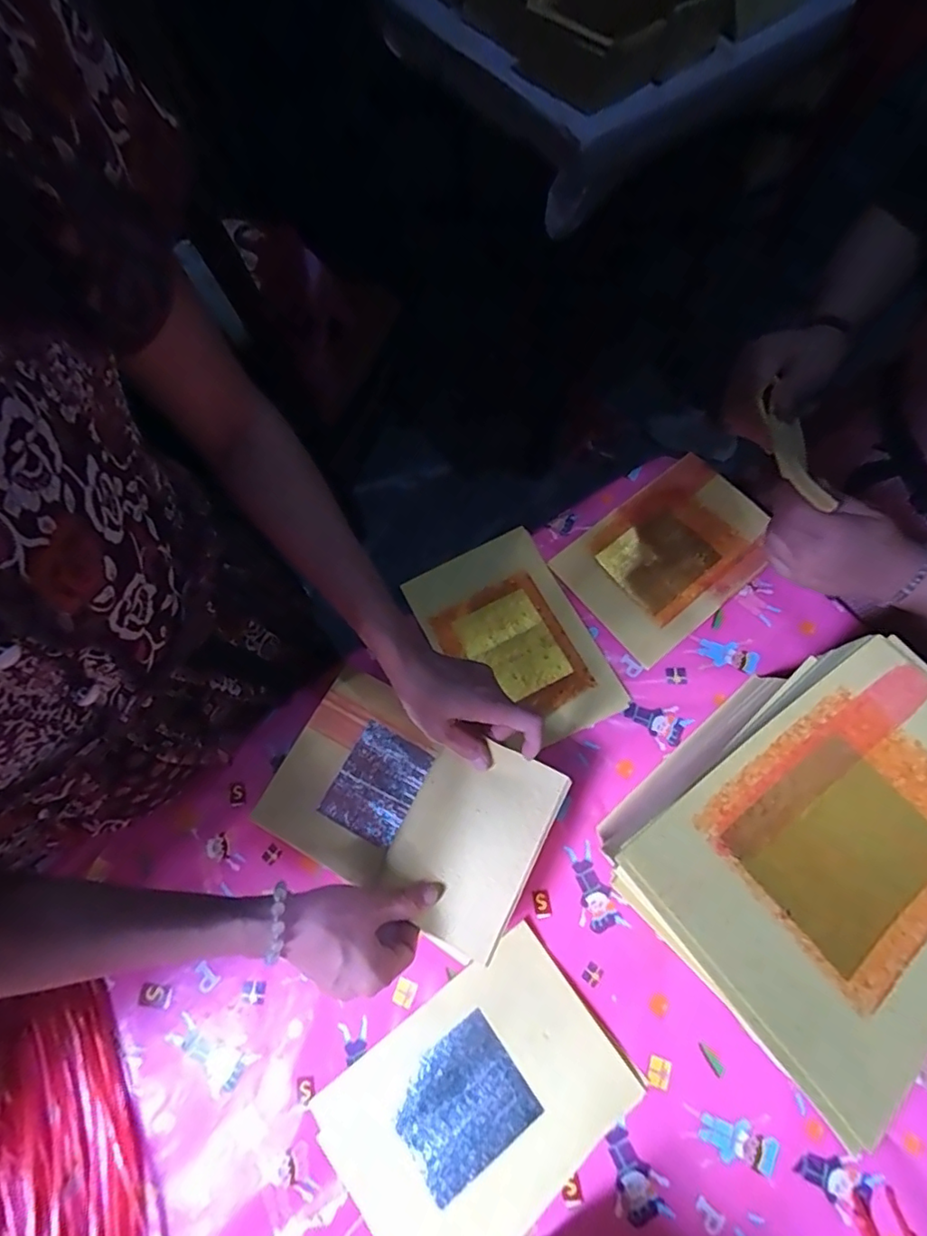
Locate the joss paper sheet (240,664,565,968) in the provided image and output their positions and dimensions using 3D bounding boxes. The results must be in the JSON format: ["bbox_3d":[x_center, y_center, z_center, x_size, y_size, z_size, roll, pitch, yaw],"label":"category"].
[{"bbox_3d":[-0.047,0.160,0.496,0.231,0.018,0.157,26,69,12],"label":"joss paper sheet"}]

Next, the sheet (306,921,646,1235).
[{"bbox_3d":[0.014,0.398,0.469,0.229,0.011,0.167,-40,70,-10],"label":"sheet"}]

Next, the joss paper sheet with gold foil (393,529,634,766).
[{"bbox_3d":[0.051,0.024,0.611,0.154,0.010,0.229,-26,70,-6],"label":"joss paper sheet with gold foil"}]

